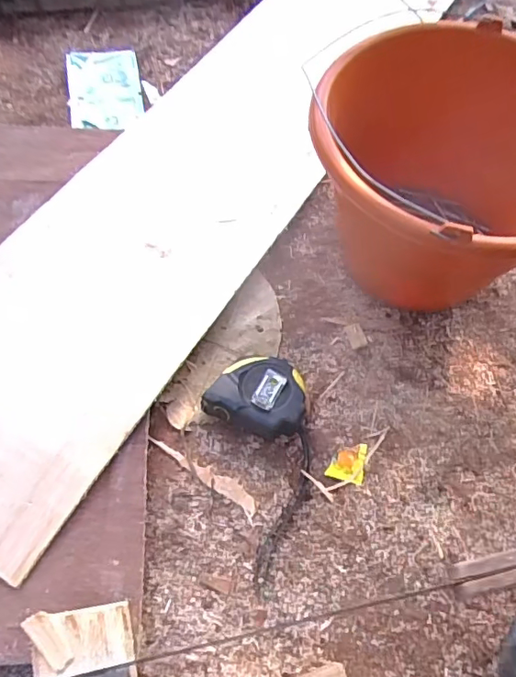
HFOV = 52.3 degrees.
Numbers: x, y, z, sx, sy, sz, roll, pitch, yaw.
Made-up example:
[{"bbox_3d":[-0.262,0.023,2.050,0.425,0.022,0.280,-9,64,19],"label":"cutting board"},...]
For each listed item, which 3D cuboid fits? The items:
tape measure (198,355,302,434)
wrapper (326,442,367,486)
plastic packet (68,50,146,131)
[{"bbox_3d":[0.000,0.049,0.451,0.080,0.040,0.063,15,63,4],"label":"tape measure"},{"bbox_3d":[0.077,0.103,0.448,0.030,0.005,0.035,16,63,4],"label":"wrapper"},{"bbox_3d":[-0.184,-0.299,0.626,0.084,0.020,0.124,-10,64,-9],"label":"plastic packet"}]

